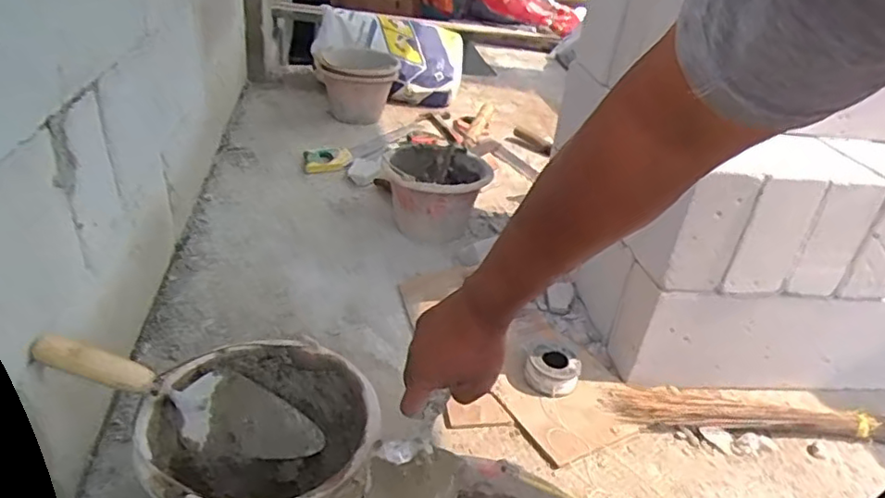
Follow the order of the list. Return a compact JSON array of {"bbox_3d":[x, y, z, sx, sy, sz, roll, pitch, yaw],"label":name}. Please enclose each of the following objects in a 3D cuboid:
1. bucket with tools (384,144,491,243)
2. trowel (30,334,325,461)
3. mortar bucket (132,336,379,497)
[{"bbox_3d":[-0.015,-0.130,1.396,0.238,0.154,0.238,5,31,-3],"label":"bucket with tools"},{"bbox_3d":[-0.288,0.165,0.675,0.312,0.056,0.083,26,27,-17],"label":"trowel"},{"bbox_3d":[-0.204,0.249,0.698,0.236,0.171,0.238,5,31,-3],"label":"mortar bucket"}]

